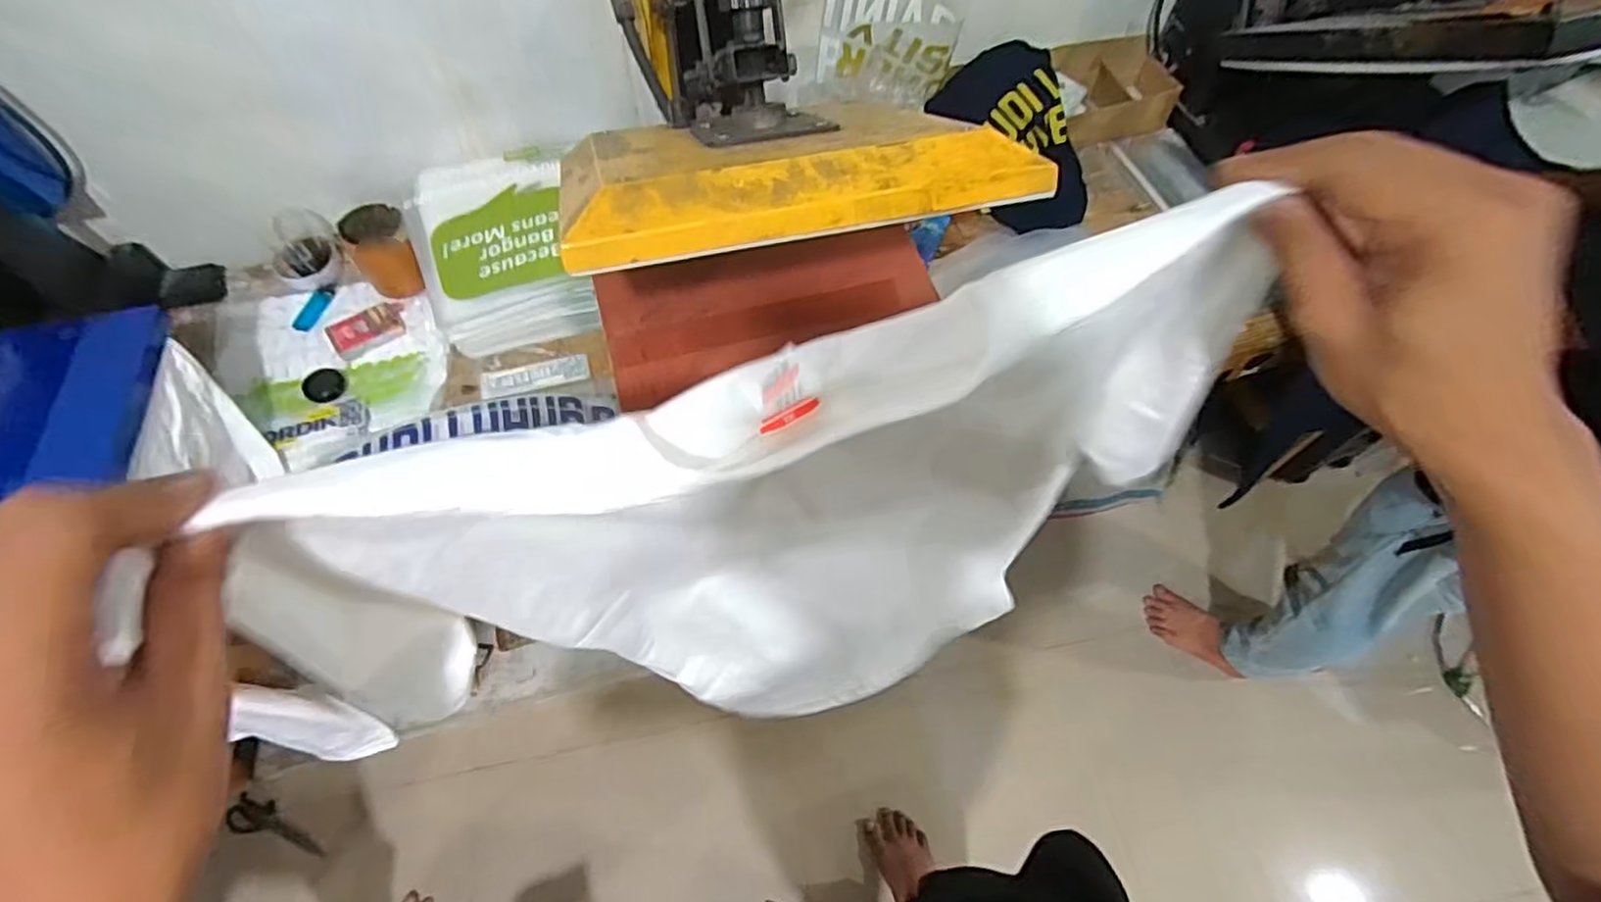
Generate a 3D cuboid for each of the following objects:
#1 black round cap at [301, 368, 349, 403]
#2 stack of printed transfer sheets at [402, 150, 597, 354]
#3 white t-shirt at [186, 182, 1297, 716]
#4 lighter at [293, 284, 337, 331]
[{"bbox_3d":[-0.622,-0.086,0.912,0.056,0.012,0.049,37,67,18],"label":"black round cap"},{"bbox_3d":[-0.404,-0.275,0.958,0.243,0.100,0.269,-14,62,-9],"label":"stack of printed transfer sheets"},{"bbox_3d":[0.024,0.097,0.553,0.470,0.667,0.090,-14,62,-9],"label":"white t-shirt"},{"bbox_3d":[-0.678,-0.203,0.977,0.025,0.012,0.083,14,62,7],"label":"lighter"}]

